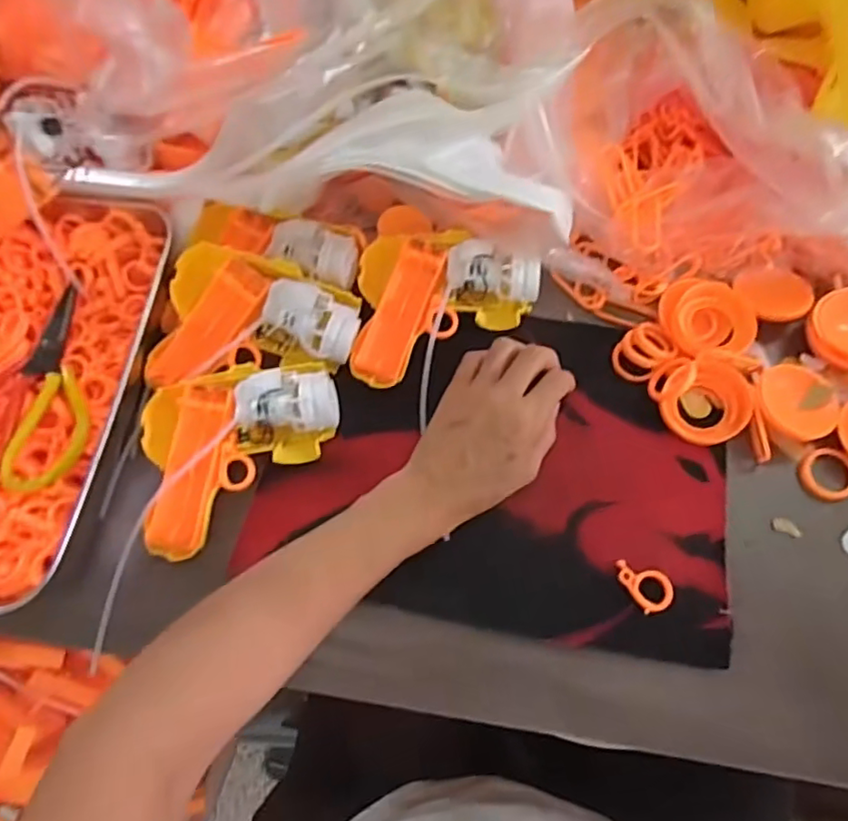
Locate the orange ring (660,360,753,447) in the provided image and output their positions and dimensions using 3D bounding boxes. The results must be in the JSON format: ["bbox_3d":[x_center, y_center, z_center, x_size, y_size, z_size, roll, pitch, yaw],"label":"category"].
[{"bbox_3d":[0.200,-0.004,0.414,0.051,0.009,0.060,43,94,9],"label":"orange ring"}]

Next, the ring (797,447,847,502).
[{"bbox_3d":[0.275,0.043,0.400,0.038,0.007,0.036,-1,68,3],"label":"ring"}]

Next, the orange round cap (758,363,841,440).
[{"bbox_3d":[0.256,-0.007,0.403,0.049,0.013,0.054,-23,68,-6],"label":"orange round cap"}]

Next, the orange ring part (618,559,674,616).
[{"bbox_3d":[0.142,0.109,0.376,0.027,0.006,0.037,-30,69,-9],"label":"orange ring part"}]

